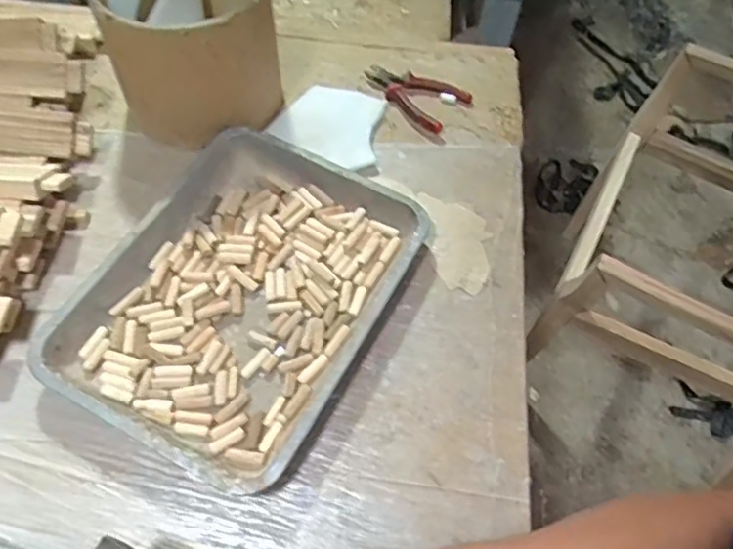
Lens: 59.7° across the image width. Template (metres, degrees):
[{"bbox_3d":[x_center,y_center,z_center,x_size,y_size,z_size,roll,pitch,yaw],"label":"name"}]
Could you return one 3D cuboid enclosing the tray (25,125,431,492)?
[{"bbox_3d":[-0.136,0.015,0.713,0.295,0.044,0.374,26,62,12],"label":"tray"}]

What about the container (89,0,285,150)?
[{"bbox_3d":[-0.217,-0.294,0.808,0.193,0.192,0.192,1,60,-2],"label":"container"}]

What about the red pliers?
[{"bbox_3d":[0.065,-0.252,0.903,0.150,0.014,0.086,23,61,10],"label":"red pliers"}]

